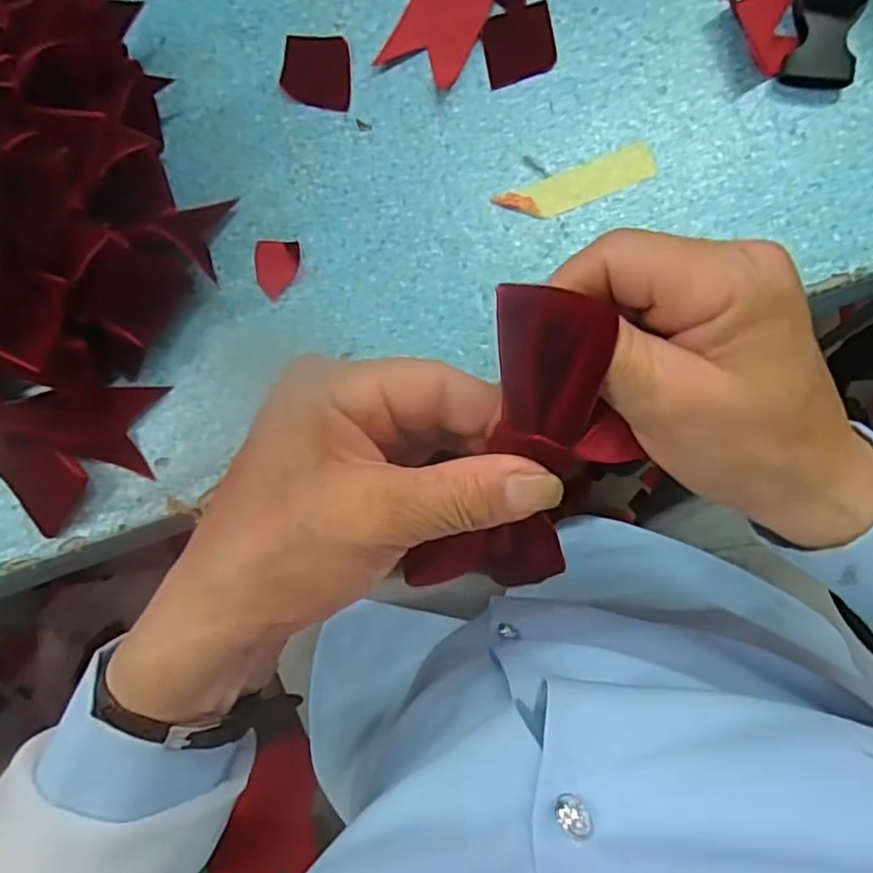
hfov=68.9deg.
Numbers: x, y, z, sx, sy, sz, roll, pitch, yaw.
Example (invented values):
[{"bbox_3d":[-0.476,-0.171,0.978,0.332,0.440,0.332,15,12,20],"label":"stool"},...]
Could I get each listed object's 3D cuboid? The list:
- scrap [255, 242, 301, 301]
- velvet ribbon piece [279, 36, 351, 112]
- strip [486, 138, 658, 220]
[{"bbox_3d":[-0.076,-0.079,0.299,0.021,0.004,0.026,2,86,5],"label":"scrap"},{"bbox_3d":[-0.058,-0.175,0.305,0.034,0.004,0.034,7,87,6],"label":"velvet ribbon piece"},{"bbox_3d":[0.064,-0.115,0.289,0.071,0.004,0.018,-20,85,4],"label":"strip"}]

